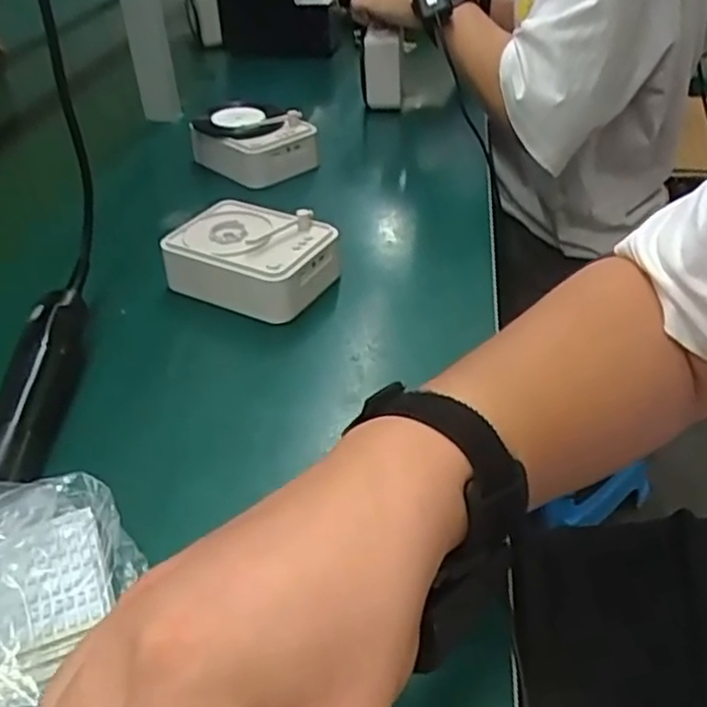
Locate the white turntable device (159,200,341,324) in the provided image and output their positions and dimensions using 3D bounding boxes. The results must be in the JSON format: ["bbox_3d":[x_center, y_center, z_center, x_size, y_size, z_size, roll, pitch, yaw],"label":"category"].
[{"bbox_3d":[-0.083,-0.080,0.612,0.128,0.055,0.094,15,41,22],"label":"white turntable device"}]

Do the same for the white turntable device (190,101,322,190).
[{"bbox_3d":[-0.113,-0.242,0.815,0.099,0.051,0.126,-32,46,-32],"label":"white turntable device"}]

